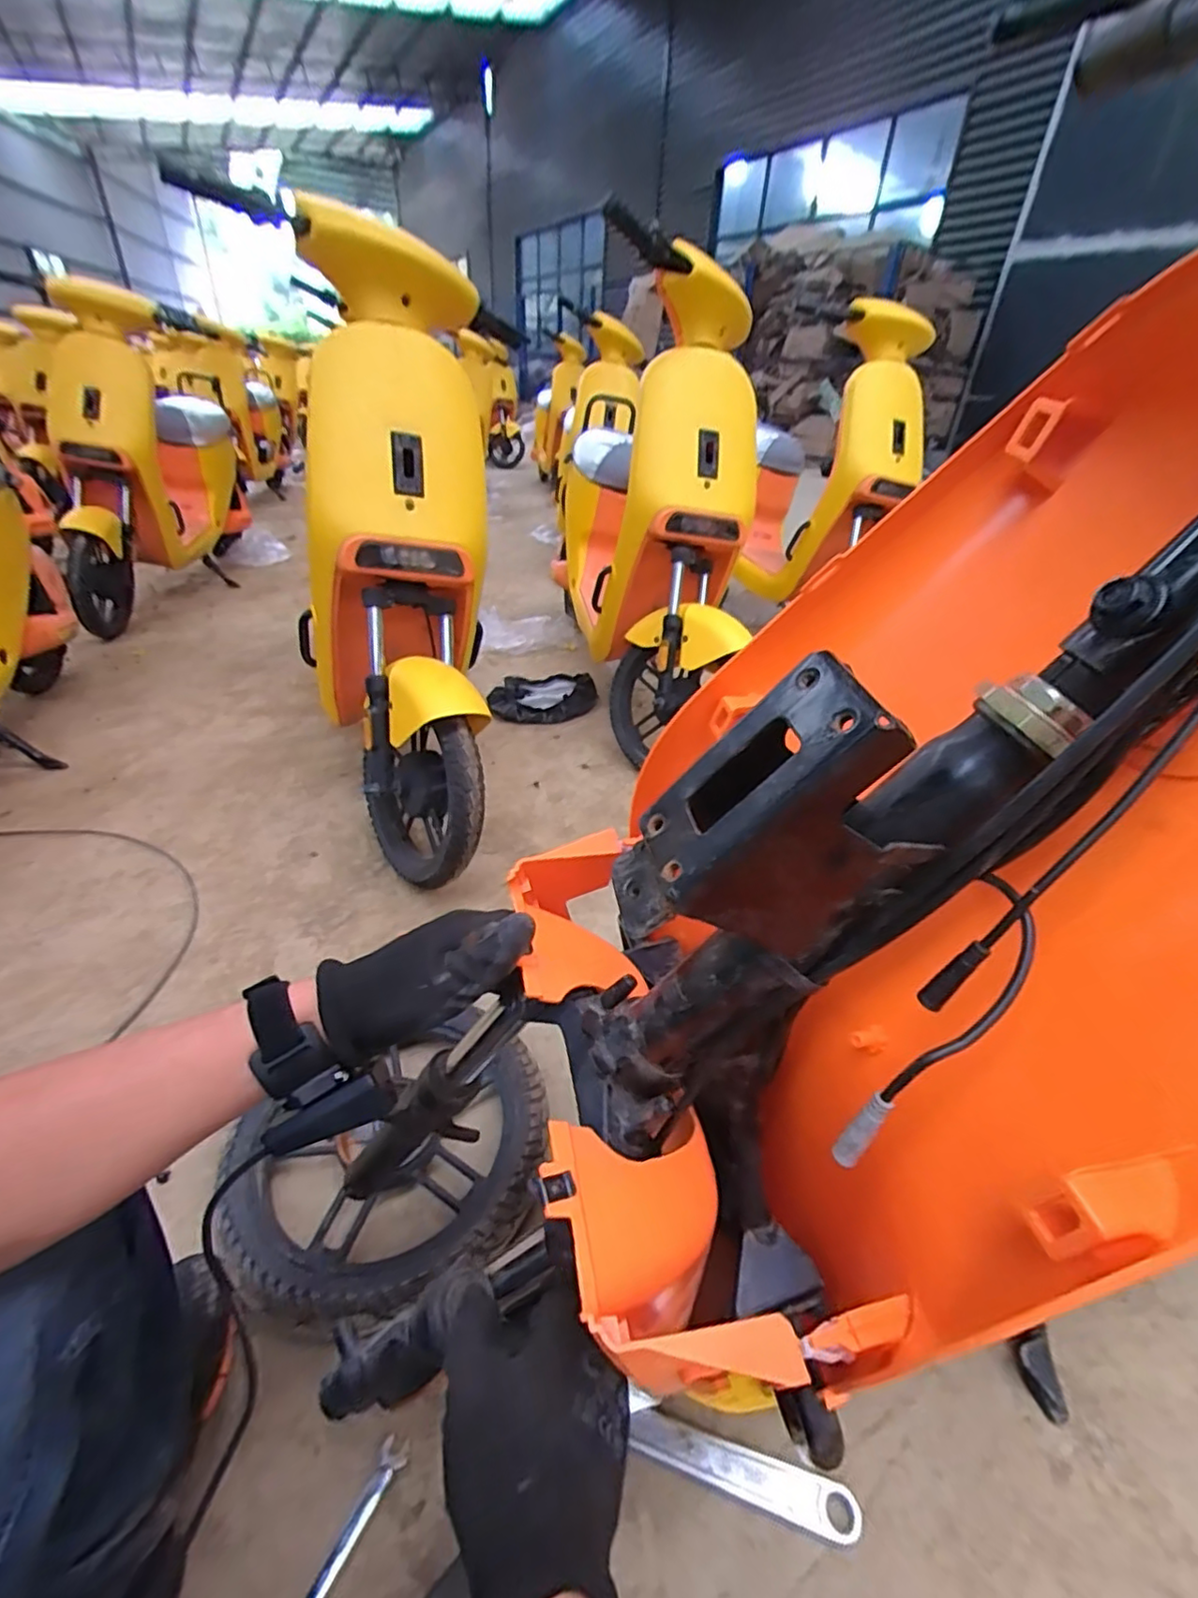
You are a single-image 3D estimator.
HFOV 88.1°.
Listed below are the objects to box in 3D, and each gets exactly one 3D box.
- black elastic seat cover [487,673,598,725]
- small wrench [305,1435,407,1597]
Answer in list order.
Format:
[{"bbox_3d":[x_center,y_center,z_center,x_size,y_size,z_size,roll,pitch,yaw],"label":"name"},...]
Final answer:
[{"bbox_3d":[-0.161,-0.314,1.914,0.313,0.043,0.271,-2,36,-5],"label":"black elastic seat cover"},{"bbox_3d":[-0.222,0.651,0.547,0.024,0.005,0.131,18,39,21],"label":"small wrench"}]

